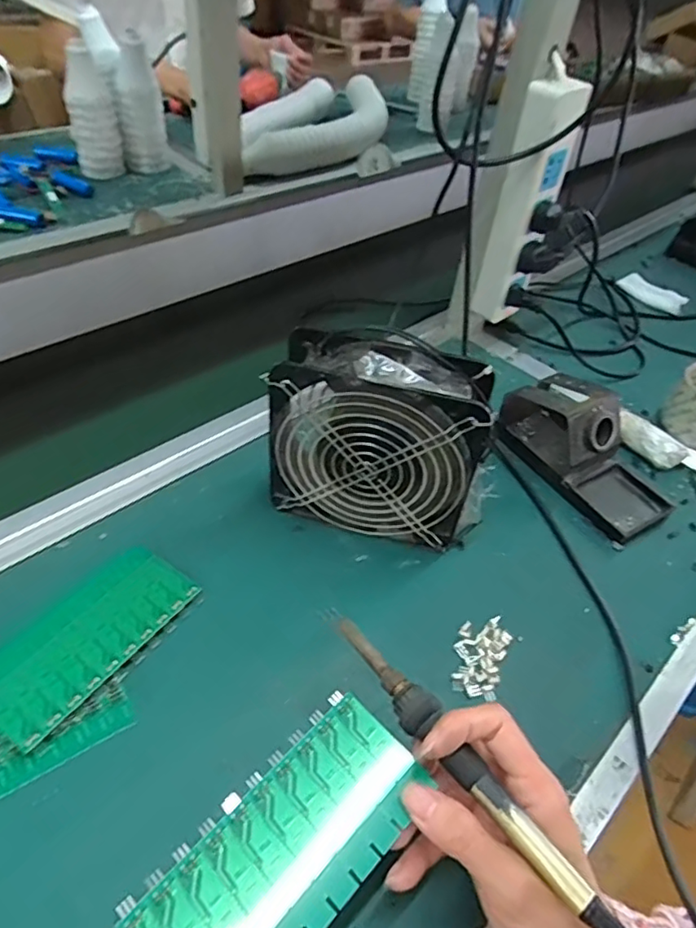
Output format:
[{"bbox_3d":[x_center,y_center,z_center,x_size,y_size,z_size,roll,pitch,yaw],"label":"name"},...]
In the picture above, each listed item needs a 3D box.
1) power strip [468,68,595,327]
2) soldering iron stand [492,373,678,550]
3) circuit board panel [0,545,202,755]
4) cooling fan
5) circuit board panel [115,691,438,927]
[{"bbox_3d":[0.173,-0.249,0.575,0.052,0.216,0.049,17,45,10],"label":"power strip"},{"bbox_3d":[0.219,-0.023,0.521,0.095,0.070,0.165,-22,52,-27],"label":"soldering iron stand"},{"bbox_3d":[-0.169,0.110,0.380,0.067,0.010,0.138,28,48,20],"label":"circuit board panel"},{"bbox_3d":[0.020,-0.018,0.433,0.149,0.153,0.061,15,45,8],"label":"cooling fan"},{"bbox_3d":[-0.027,0.174,0.266,0.066,0.006,0.135,37,57,26],"label":"circuit board panel"}]

